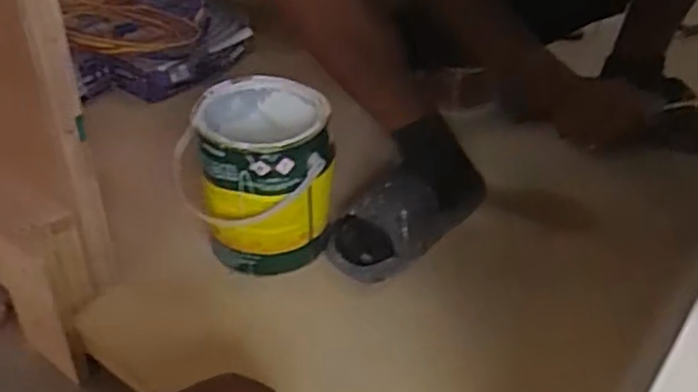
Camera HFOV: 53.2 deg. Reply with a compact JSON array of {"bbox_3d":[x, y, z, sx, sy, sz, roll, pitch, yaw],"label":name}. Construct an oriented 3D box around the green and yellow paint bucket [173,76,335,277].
[{"bbox_3d":[-0.103,-0.026,0.895,0.166,0.194,0.178,0,41,0],"label":"green and yellow paint bucket"}]

